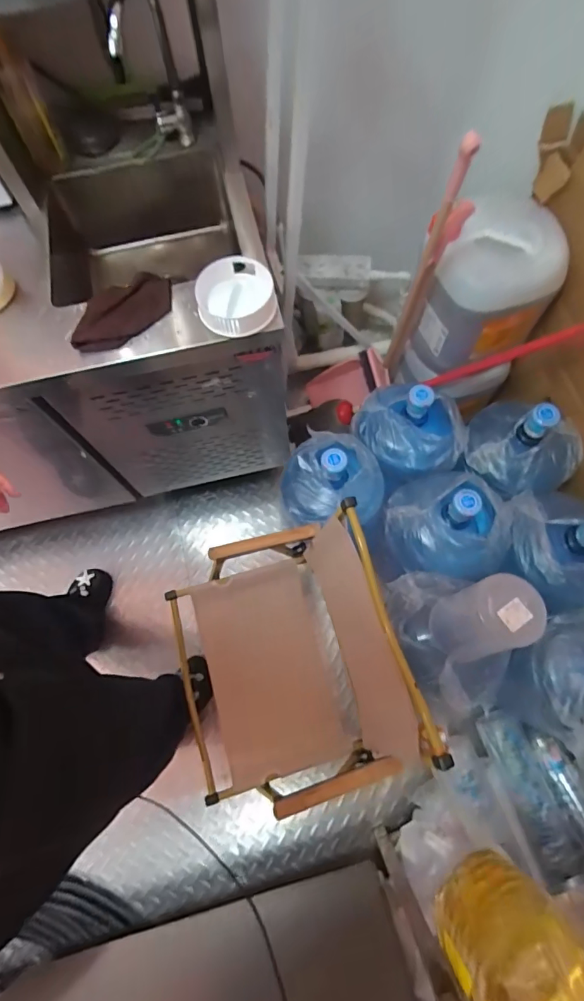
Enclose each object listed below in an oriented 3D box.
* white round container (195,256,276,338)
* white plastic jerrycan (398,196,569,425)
[{"bbox_3d":[-0.094,-0.335,0.739,0.123,0.046,0.126,-1,71,2],"label":"white round container"},{"bbox_3d":[0.440,-0.455,1.121,0.254,0.449,0.219,5,71,4],"label":"white plastic jerrycan"}]

